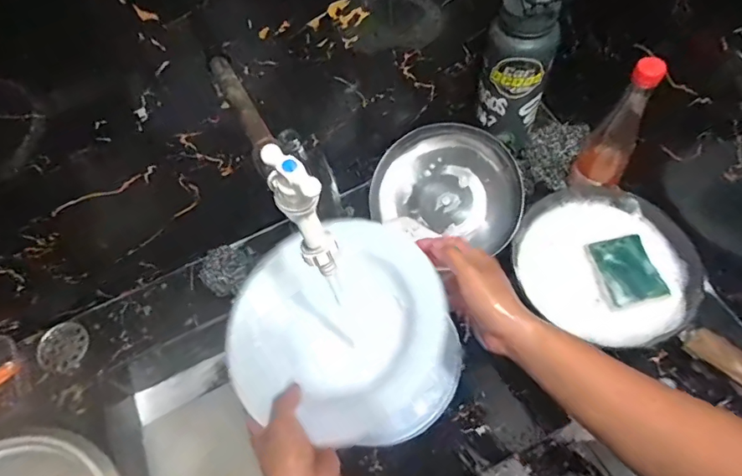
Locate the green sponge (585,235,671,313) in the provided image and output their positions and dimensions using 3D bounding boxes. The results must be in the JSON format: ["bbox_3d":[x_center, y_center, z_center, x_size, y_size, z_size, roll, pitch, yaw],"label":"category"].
[{"bbox_3d":[0.344,0.042,0.639,0.073,0.016,0.093,-10,61,-2],"label":"green sponge"}]

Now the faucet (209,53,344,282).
[{"bbox_3d":[-0.103,-0.098,0.411,0.034,0.098,0.259,-27,63,-11],"label":"faucet"}]

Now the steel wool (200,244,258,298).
[{"bbox_3d":[-0.208,0.045,0.705,0.067,0.035,0.080,23,65,16],"label":"steel wool"}]

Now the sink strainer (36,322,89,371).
[{"bbox_3d":[-0.445,0.156,0.689,0.070,0.008,0.066,-2,61,3],"label":"sink strainer"}]

